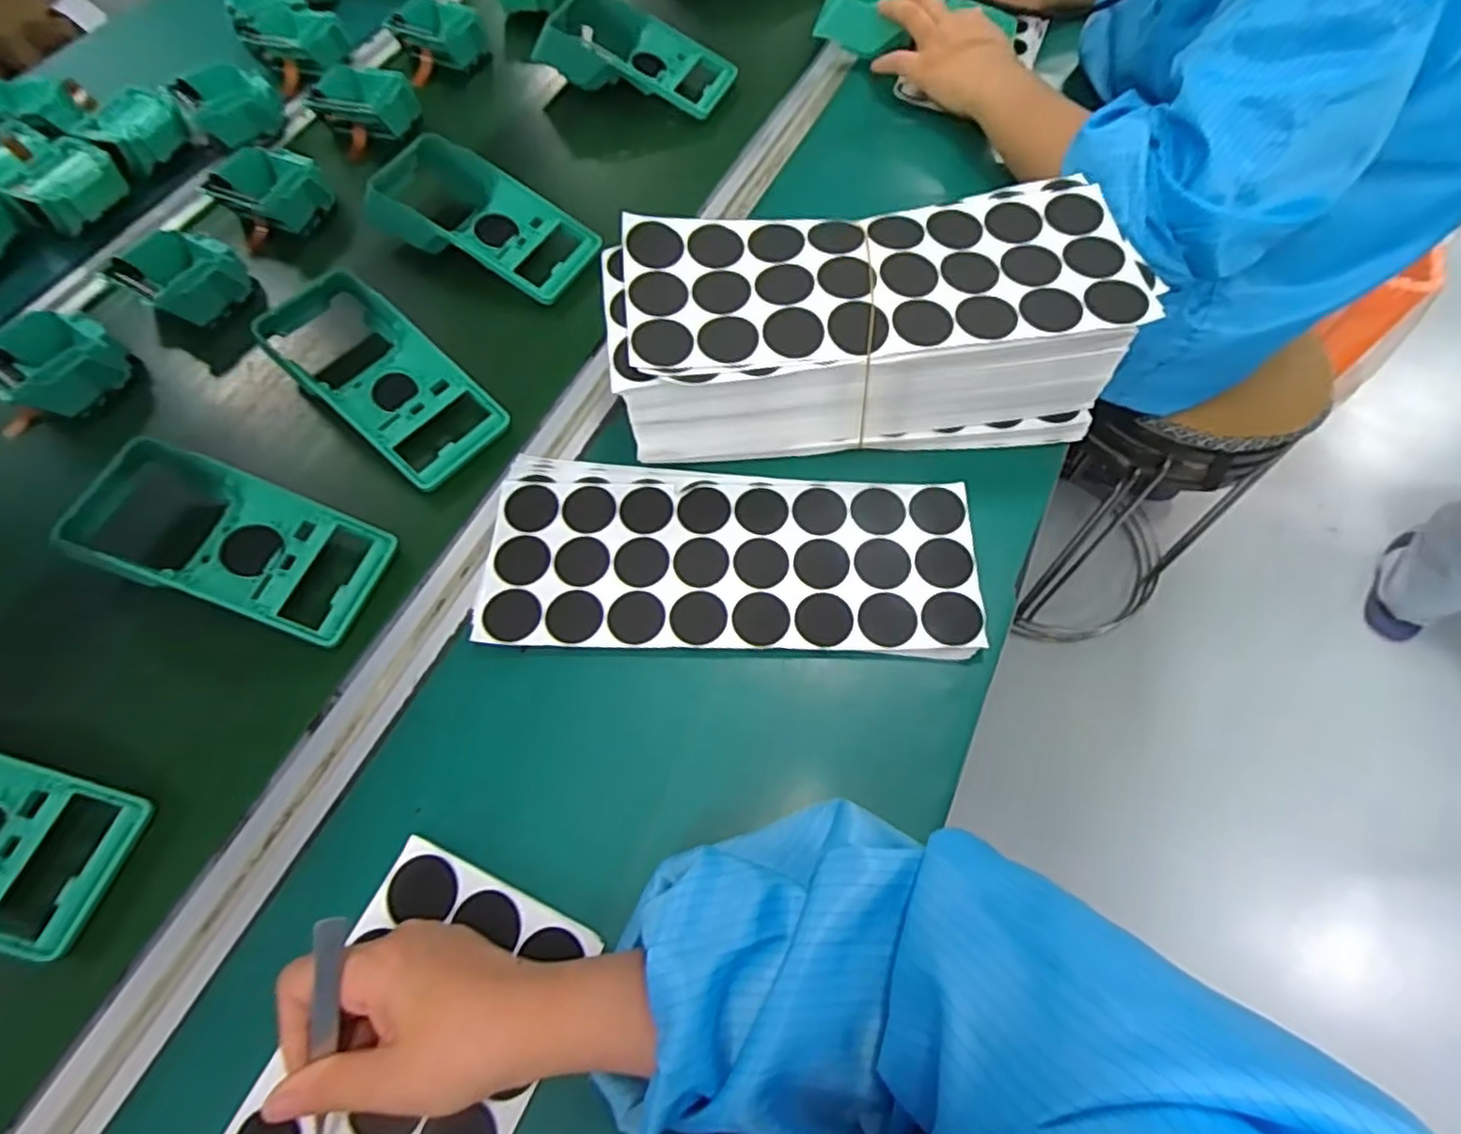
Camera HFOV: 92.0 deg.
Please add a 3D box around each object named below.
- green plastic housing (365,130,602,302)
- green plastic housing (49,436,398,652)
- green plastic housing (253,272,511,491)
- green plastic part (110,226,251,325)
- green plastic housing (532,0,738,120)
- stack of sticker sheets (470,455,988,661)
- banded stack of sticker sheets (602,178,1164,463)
[{"bbox_3d":[-0.202,-0.282,0.568,0.186,0.042,0.091,27,67,13],"label":"green plastic housing"},{"bbox_3d":[-0.307,-0.020,0.427,0.174,0.048,0.087,14,65,7],"label":"green plastic housing"},{"bbox_3d":[-0.251,-0.139,0.497,0.189,0.046,0.084,37,70,17],"label":"green plastic housing"},{"bbox_3d":[-0.434,-0.231,0.561,0.083,0.038,0.073,30,68,14],"label":"green plastic part"},{"bbox_3d":[-0.090,-0.496,0.675,0.185,0.039,0.100,17,65,9],"label":"green plastic housing"},{"bbox_3d":[0.000,-0.008,0.442,0.297,0.010,0.127,2,64,1],"label":"stack of sticker sheets"},{"bbox_3d":[0.083,-0.151,0.459,0.313,0.096,0.128,-5,64,-2],"label":"banded stack of sticker sheets"}]

